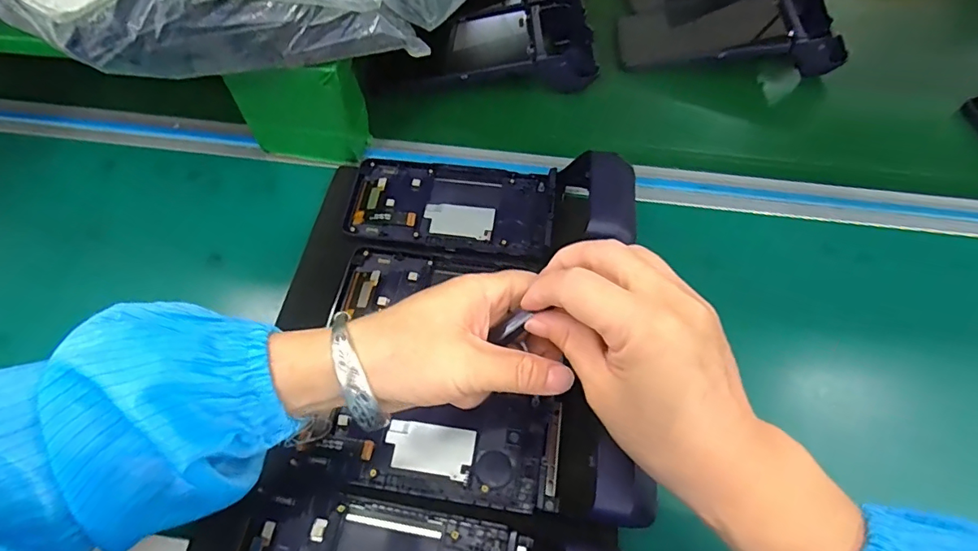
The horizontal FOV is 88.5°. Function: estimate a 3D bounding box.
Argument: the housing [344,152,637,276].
[{"bbox_3d":[-0.001,-0.054,0.398,0.223,0.046,0.093,2,60,13],"label":"housing"}]

